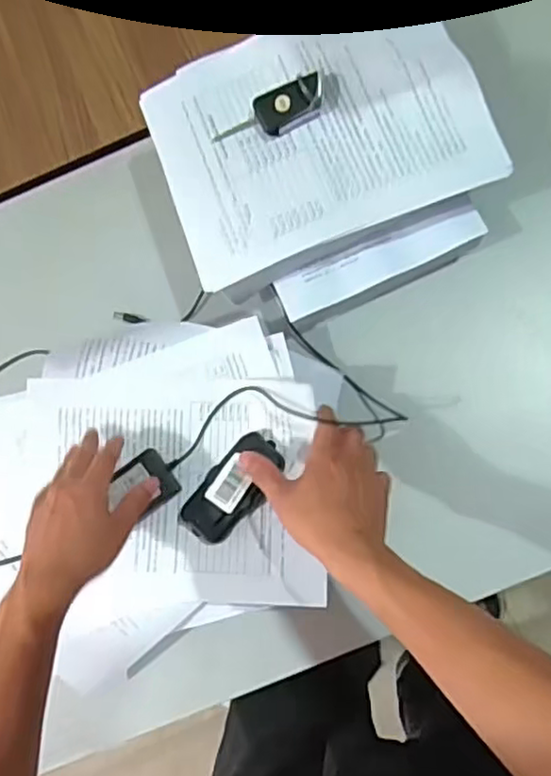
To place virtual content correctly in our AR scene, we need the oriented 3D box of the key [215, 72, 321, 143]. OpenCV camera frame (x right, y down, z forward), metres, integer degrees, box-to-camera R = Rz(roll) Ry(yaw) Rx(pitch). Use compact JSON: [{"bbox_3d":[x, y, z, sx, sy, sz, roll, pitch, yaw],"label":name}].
[{"bbox_3d":[-0.005,-0.253,0.613,0.108,0.025,0.036,-19,80,4],"label":"key"}]

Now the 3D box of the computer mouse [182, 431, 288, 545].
[{"bbox_3d":[-0.040,0.093,0.617,0.054,0.034,0.110,35,84,8],"label":"computer mouse"}]

